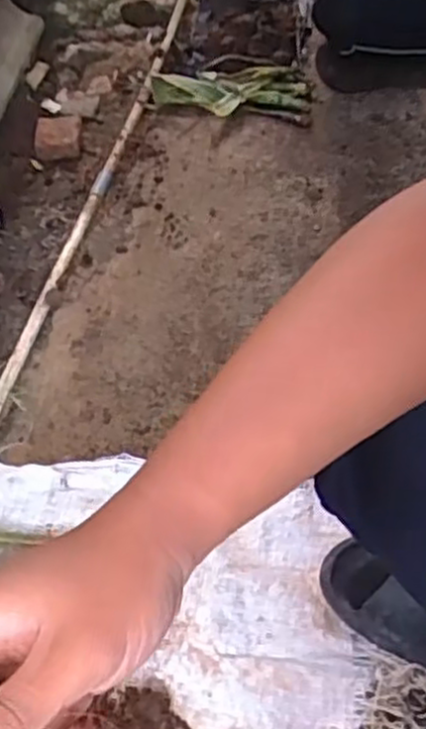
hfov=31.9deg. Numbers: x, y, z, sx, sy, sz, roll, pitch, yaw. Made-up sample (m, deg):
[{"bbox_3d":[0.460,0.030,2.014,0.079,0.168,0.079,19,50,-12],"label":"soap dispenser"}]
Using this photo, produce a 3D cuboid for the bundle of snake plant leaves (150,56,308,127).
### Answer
[{"bbox_3d":[0.037,-0.545,1.486,0.325,0.048,0.166,8,52,13],"label":"bundle of snake plant leaves"}]

